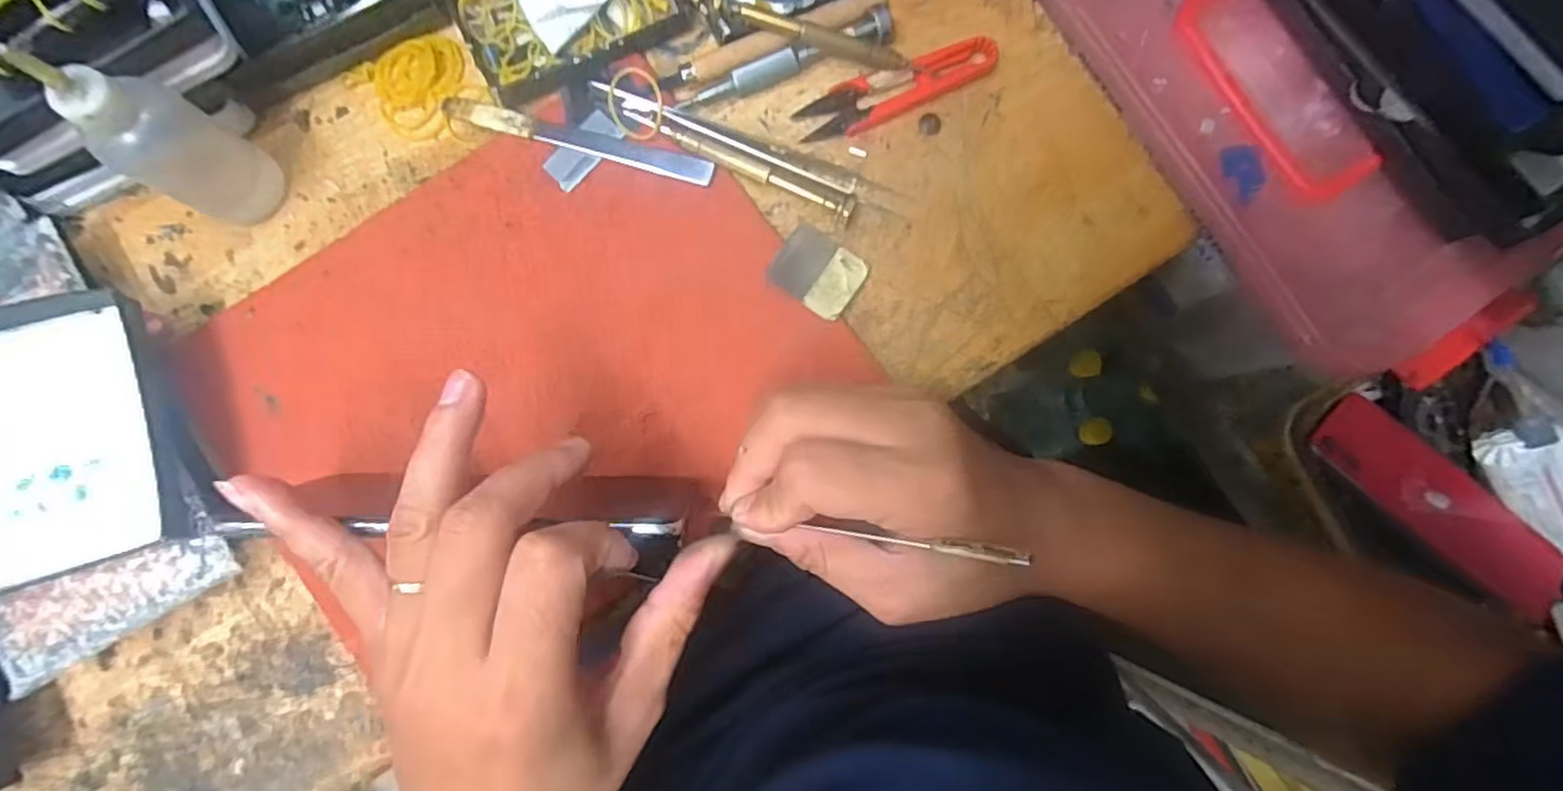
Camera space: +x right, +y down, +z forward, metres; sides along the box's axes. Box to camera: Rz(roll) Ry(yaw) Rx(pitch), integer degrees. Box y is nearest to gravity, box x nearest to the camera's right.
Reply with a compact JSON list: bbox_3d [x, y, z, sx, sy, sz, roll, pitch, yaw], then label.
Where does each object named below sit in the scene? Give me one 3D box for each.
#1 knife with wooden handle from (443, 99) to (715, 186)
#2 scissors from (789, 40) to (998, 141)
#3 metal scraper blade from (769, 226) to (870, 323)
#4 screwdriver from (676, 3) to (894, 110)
[{"bbox_3d":[-0.093,-0.118,0.321,0.125,0.004,0.013,16,83,-1],"label":"knife with wooden handle"},{"bbox_3d":[0.057,-0.148,0.333,0.099,0.009,0.022,-22,85,-5],"label":"scissors"},{"bbox_3d":[0.017,-0.058,0.322,0.040,0.006,0.034,34,83,1],"label":"metal scraper blade"},{"bbox_3d":[0.002,-0.156,0.326,0.105,0.017,0.014,-23,86,-5],"label":"screwdriver"}]

